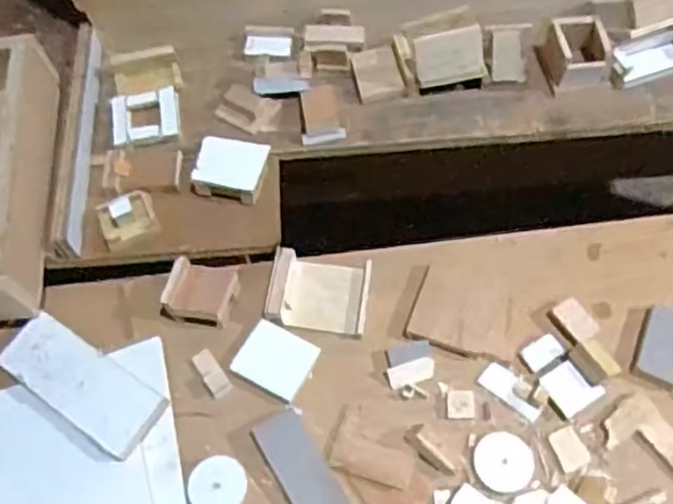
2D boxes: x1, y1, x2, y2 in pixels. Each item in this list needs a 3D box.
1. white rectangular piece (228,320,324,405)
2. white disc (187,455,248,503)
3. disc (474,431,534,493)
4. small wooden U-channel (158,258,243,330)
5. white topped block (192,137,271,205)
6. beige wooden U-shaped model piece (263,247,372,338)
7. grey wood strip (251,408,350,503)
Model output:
[{"bbox_3d":[-0.064,0.111,0.726,0.074,0.009,0.064,25,67,17],"label":"white rectangular piece"},{"bbox_3d":[-0.112,0.222,0.663,0.053,0.011,0.054,-2,62,4],"label":"white disc"},{"bbox_3d":[0.161,0.200,0.673,0.054,0.004,0.057,-2,62,4],"label":"disc"},{"bbox_3d":[-0.146,0.044,0.754,0.073,0.040,0.067,10,64,10],"label":"small wooden U-channel"},{"bbox_3d":[-0.121,-0.097,0.811,0.077,0.030,0.070,8,63,9],"label":"white topped block"},{"bbox_3d":[-0.020,0.043,0.752,0.105,0.017,0.082,5,63,7],"label":"beige wooden U-shaped model piece"},{"bbox_3d":[-0.024,0.224,0.666,0.050,0.005,0.155,-30,64,-11],"label":"grey wood strip"}]

